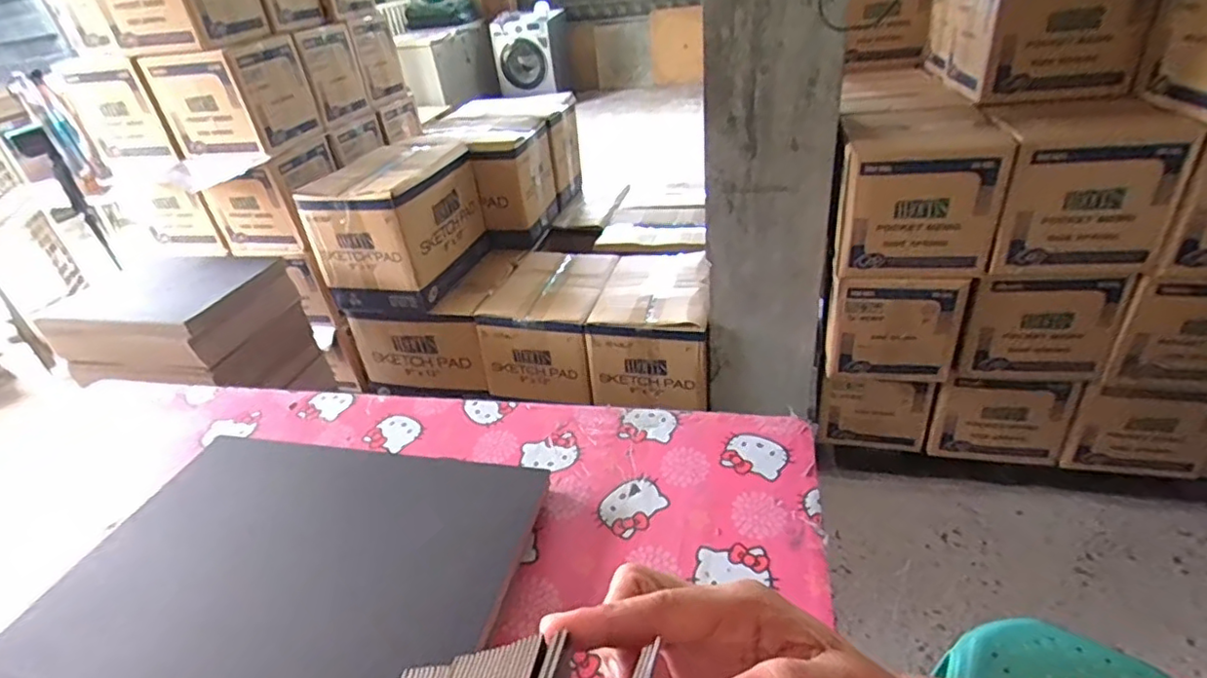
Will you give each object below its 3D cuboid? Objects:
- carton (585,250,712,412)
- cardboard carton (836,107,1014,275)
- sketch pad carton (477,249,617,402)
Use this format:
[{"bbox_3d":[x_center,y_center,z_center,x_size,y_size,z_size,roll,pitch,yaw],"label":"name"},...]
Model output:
[{"bbox_3d":[0.156,-0.036,1.862,0.341,0.303,0.423,1,34,11],"label":"carton"},{"bbox_3d":[0.734,-0.363,1.440,0.323,0.299,0.367,6,36,19],"label":"cardboard carton"},{"bbox_3d":[-0.147,-0.072,1.988,0.351,0.275,0.501,4,35,16],"label":"sketch pad carton"}]

